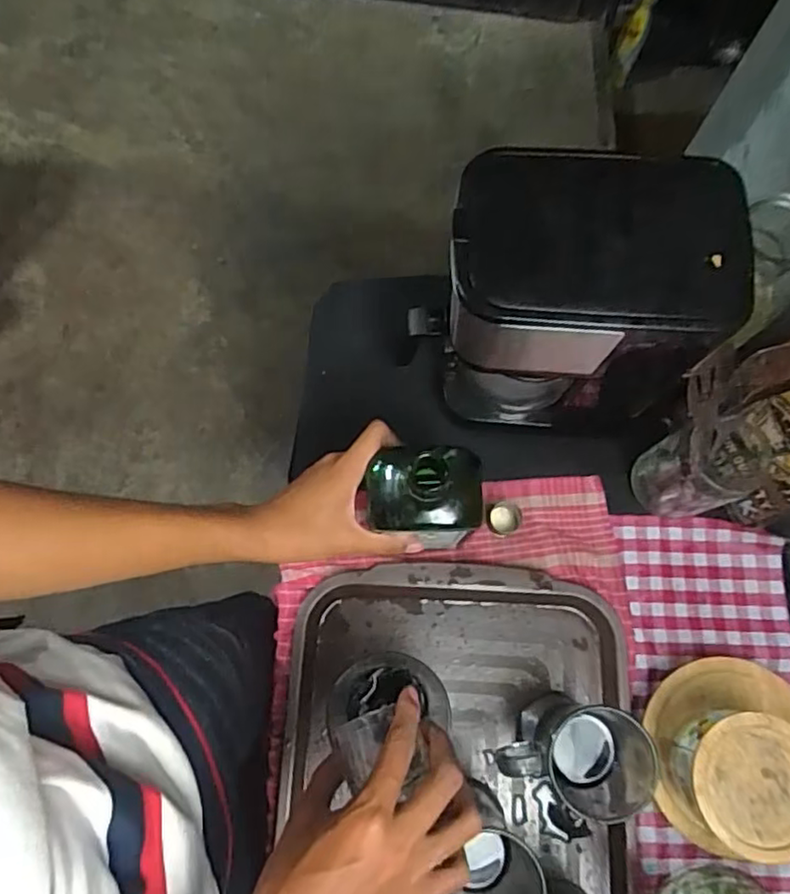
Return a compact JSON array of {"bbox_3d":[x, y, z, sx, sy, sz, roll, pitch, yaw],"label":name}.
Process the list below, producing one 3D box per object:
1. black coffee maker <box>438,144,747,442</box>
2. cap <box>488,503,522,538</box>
[{"bbox_3d":[0.150,-0.110,0.541,0.213,0.239,0.130,6,74,1],"label":"black coffee maker"},{"bbox_3d":[0.108,0.072,0.638,0.032,0.007,0.032,0,74,0],"label":"cap"}]

